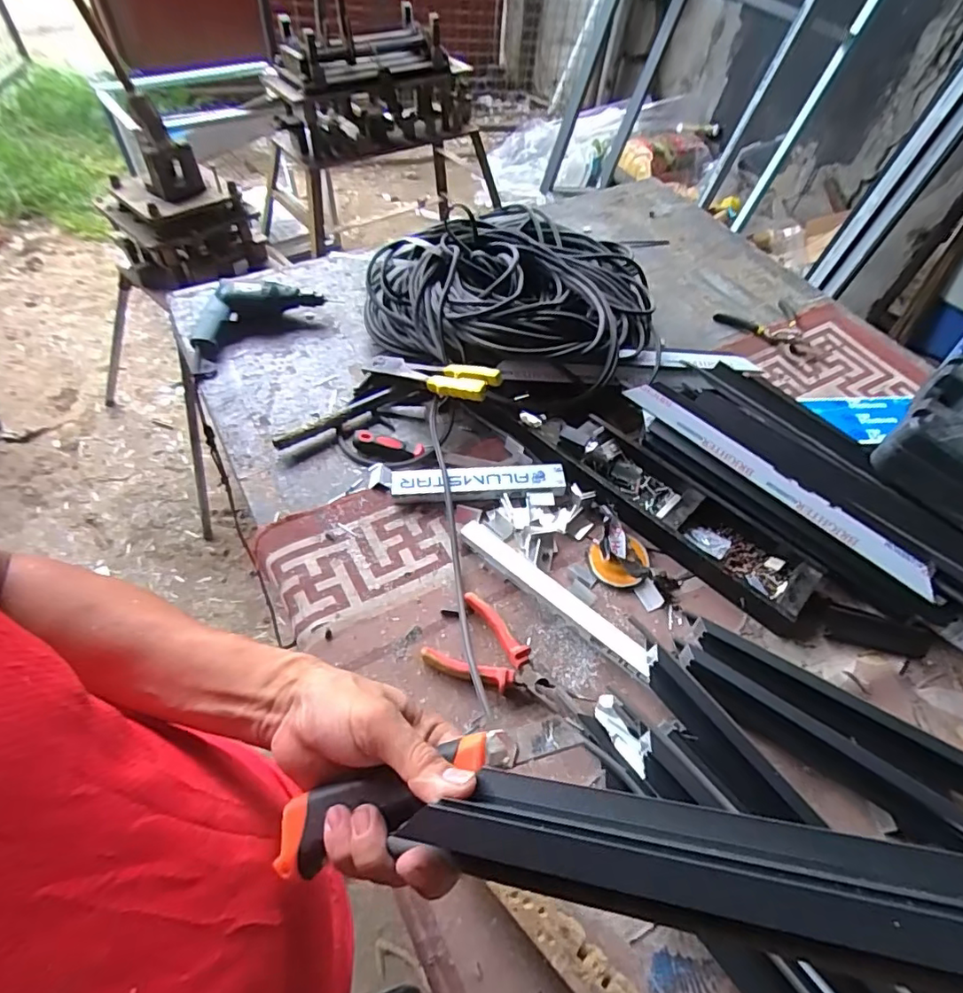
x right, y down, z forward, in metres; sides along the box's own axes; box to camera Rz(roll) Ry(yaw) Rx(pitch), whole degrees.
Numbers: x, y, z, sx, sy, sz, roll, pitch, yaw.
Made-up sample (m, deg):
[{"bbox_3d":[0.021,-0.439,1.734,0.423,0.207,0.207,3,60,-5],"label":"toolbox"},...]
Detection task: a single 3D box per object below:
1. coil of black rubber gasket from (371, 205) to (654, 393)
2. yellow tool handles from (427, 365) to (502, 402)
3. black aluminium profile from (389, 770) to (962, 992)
[{"bbox_3d":[0.054,-0.375,0.964,0.482,0.127,0.398,28,56,14],"label":"coil of black rubber gasket"},{"bbox_3d":[-0.027,-0.170,0.829,0.117,0.035,0.053,4,52,24],"label":"yellow tool handles"},{"bbox_3d":[0.127,0.150,0.215,0.311,0.040,0.048,-1,52,20],"label":"black aluminium profile"}]

